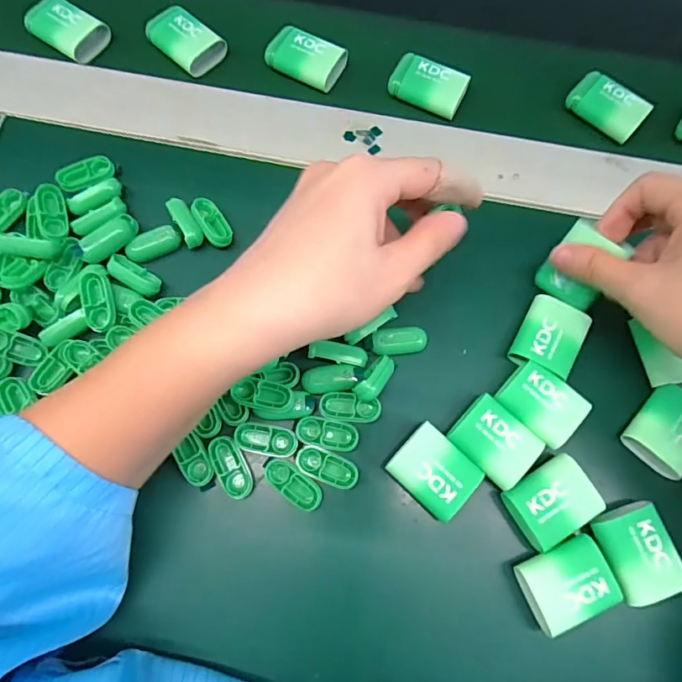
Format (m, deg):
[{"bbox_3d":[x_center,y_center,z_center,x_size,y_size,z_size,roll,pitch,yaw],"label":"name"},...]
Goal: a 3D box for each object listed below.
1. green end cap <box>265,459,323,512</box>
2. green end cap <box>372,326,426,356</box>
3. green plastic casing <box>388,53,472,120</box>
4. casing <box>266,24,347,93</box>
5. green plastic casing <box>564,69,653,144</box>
[{"bbox_3d":[-0.025,0.077,0.253,0.034,0.008,0.015,40,71,5],"label":"green end cap"},{"bbox_3d":[0.034,-0.001,0.271,0.031,0.004,0.015,-2,73,-10],"label":"green end cap"},{"bbox_3d":[0.061,-0.178,0.326,0.051,0.010,0.032,26,71,0],"label":"green plastic casing"},{"bbox_3d":[-0.025,-0.200,0.331,0.051,0.012,0.035,34,71,3],"label":"casing"},{"bbox_3d":[0.185,-0.163,0.328,0.050,0.014,0.032,39,71,5],"label":"green plastic casing"}]

